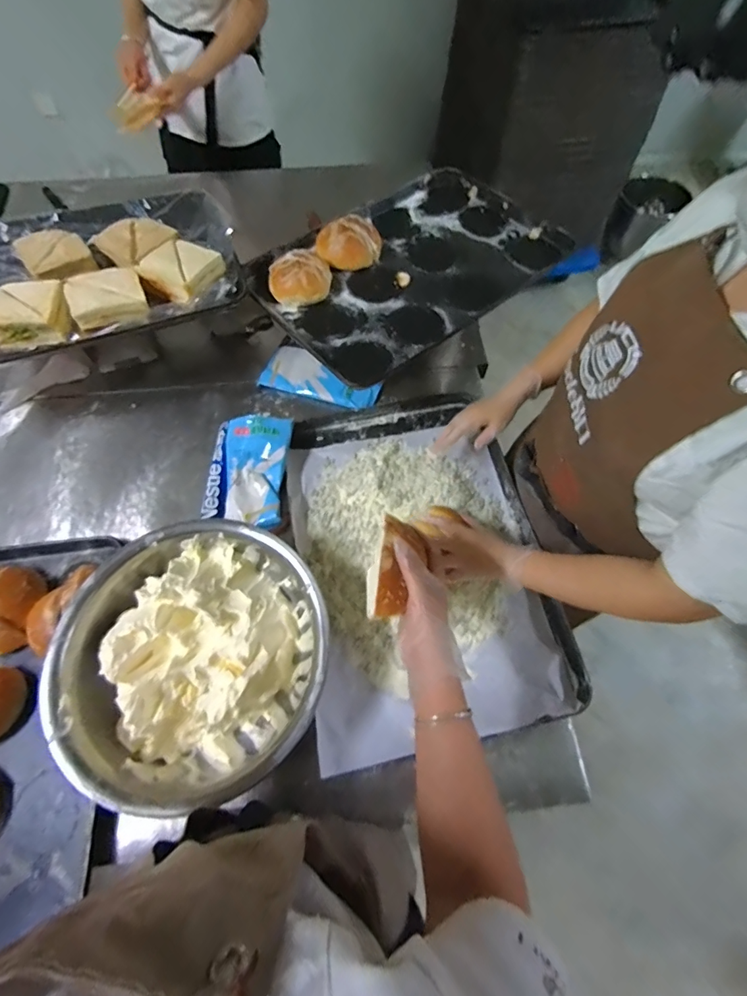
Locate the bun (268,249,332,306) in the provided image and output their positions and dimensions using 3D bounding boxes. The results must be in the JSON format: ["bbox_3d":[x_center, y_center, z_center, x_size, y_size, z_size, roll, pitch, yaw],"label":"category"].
[{"bbox_3d":[-0.142,-0.427,0.842,0.119,0.050,0.112,-9,63,-5],"label":"bun"}]

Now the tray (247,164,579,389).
[{"bbox_3d":[0.078,-0.478,0.903,0.606,0.040,0.405,-40,69,-19],"label":"tray"}]

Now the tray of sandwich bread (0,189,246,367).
[{"bbox_3d":[-0.590,-0.430,0.829,0.643,0.063,0.411,-18,64,-9],"label":"tray of sandwich bread"}]

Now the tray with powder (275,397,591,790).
[{"bbox_3d":[0.067,0.096,0.760,0.425,0.040,0.603,-13,63,-7],"label":"tray with powder"}]

